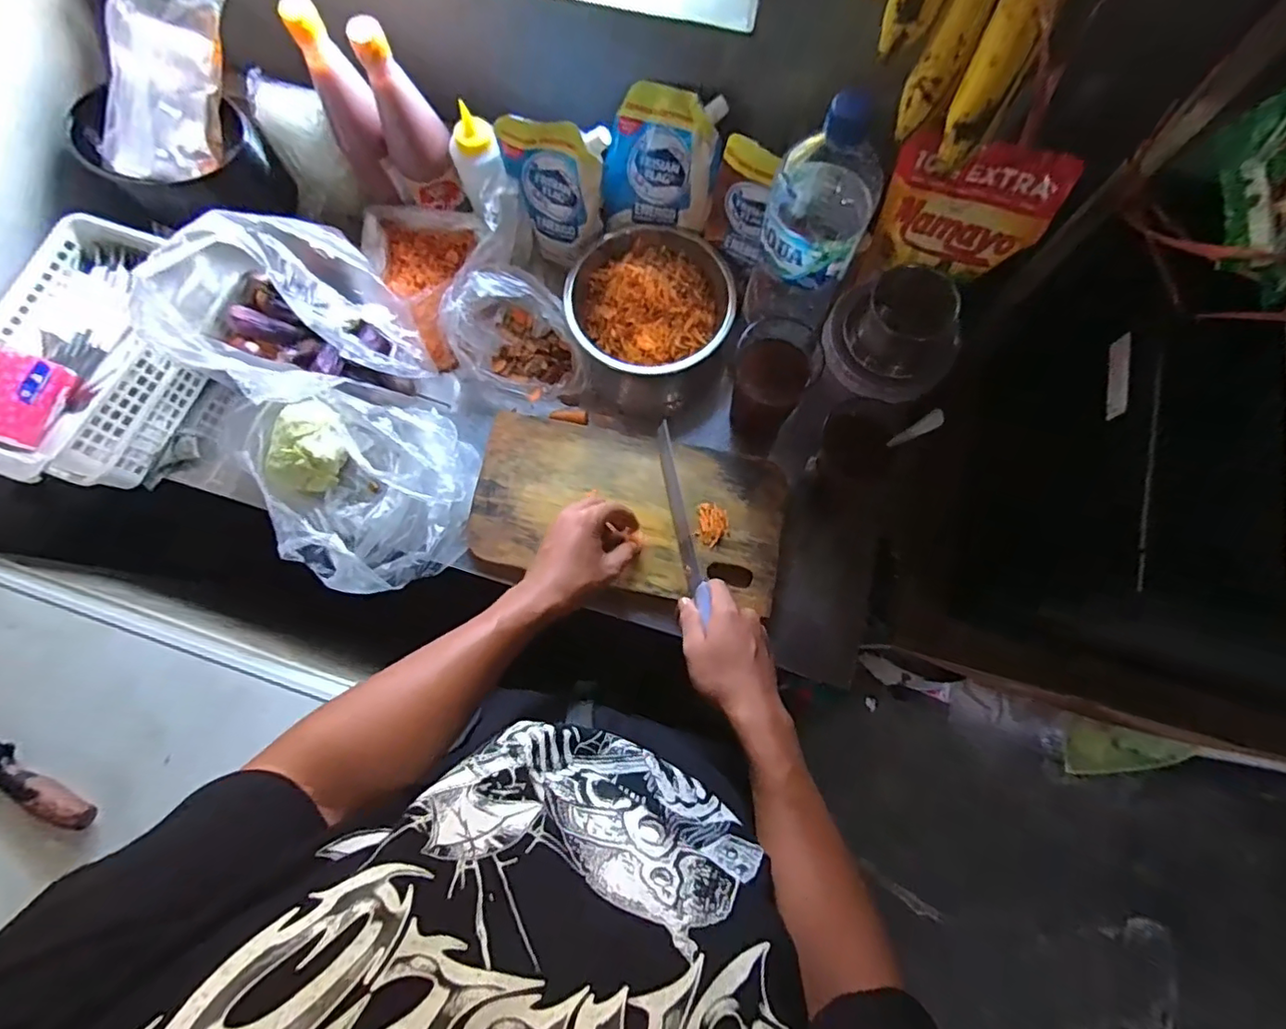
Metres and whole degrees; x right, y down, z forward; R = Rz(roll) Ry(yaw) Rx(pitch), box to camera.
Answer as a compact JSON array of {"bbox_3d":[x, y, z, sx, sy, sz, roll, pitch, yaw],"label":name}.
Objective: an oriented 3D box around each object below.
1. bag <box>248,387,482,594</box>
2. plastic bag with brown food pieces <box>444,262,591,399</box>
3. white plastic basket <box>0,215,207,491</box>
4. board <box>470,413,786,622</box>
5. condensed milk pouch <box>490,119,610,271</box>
[{"bbox_3d":[-0.300,-0.032,0.626,0.213,0.095,0.218,-20,76,-4],"label":"bag"},{"bbox_3d":[-0.148,-0.204,0.651,0.124,0.077,0.163,-40,78,-8],"label":"plastic bag with brown food pieces"},{"bbox_3d":[-0.637,-0.186,0.653,0.185,0.096,0.309,17,77,6],"label":"white plastic basket"},{"bbox_3d":[-0.018,-0.006,0.642,0.351,0.028,0.183,11,76,5],"label":"board"},{"bbox_3d":[-0.093,-0.353,0.635,0.114,0.170,0.032,8,76,4],"label":"condensed milk pouch"}]

